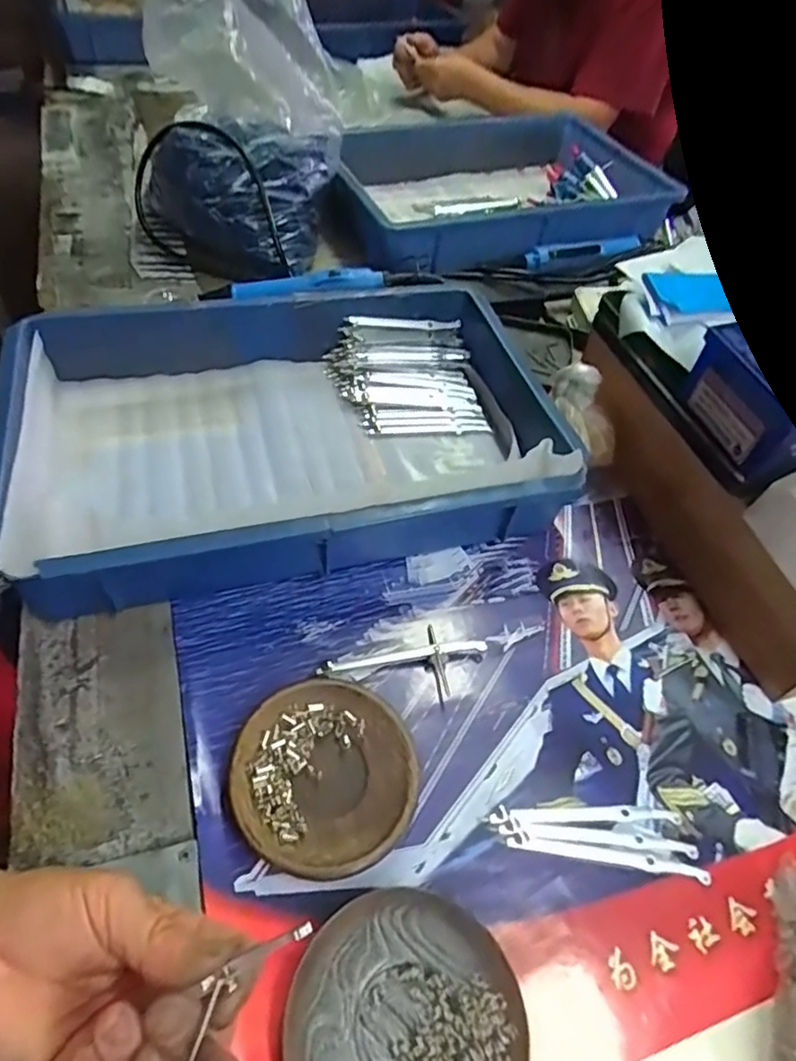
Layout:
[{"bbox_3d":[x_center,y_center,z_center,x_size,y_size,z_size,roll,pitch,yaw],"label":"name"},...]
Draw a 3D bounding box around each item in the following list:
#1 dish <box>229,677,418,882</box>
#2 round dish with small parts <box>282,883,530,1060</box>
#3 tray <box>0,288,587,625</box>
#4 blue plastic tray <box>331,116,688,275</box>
[{"bbox_3d":[-0.045,0.149,0.379,0.106,0.018,0.112,3,52,-4],"label":"dish"},{"bbox_3d":[0.003,0.249,0.308,0.114,0.013,0.115,3,52,-4],"label":"round dish with small parts"},{"bbox_3d":[-0.088,-0.086,0.523,0.427,0.080,0.278,-10,54,-14],"label":"tray"},{"bbox_3d":[0.132,-0.459,0.827,0.392,0.075,0.330,-11,54,-14],"label":"blue plastic tray"}]

